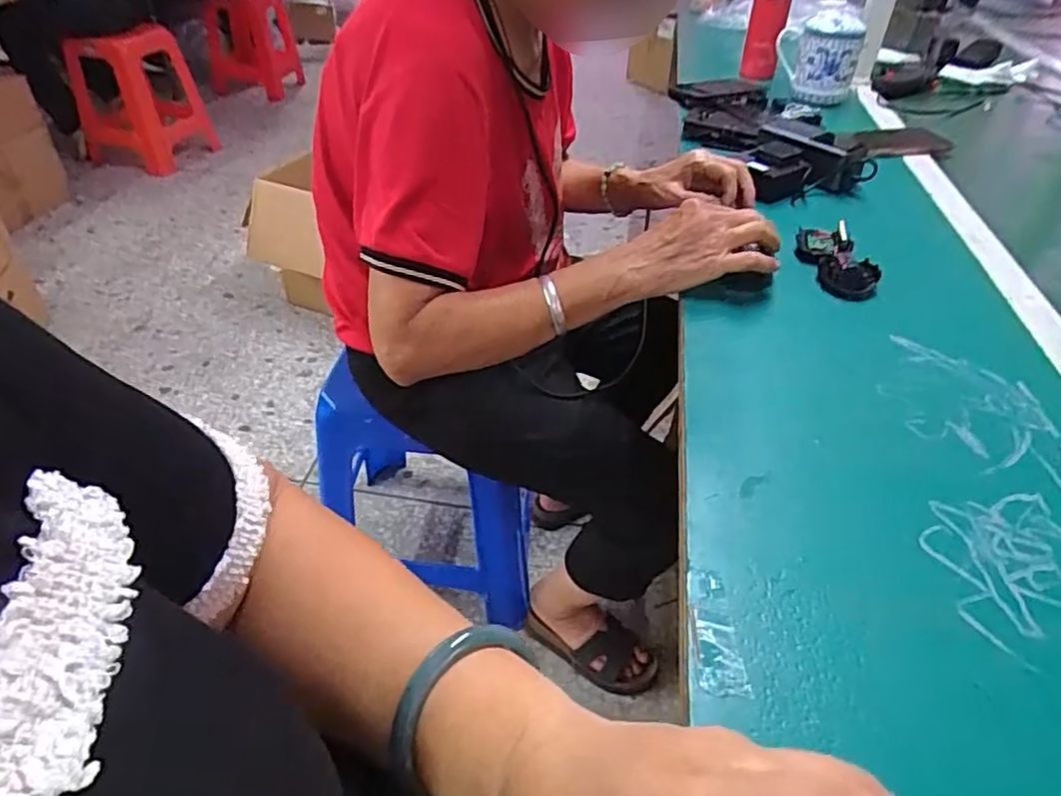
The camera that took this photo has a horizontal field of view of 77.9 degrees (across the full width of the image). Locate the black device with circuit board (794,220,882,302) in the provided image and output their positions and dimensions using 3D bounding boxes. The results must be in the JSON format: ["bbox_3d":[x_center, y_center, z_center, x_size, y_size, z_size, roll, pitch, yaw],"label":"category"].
[{"bbox_3d":[0.291,-0.131,0.623,0.046,0.025,0.107,-4,41,-8],"label":"black device with circuit board"}]

